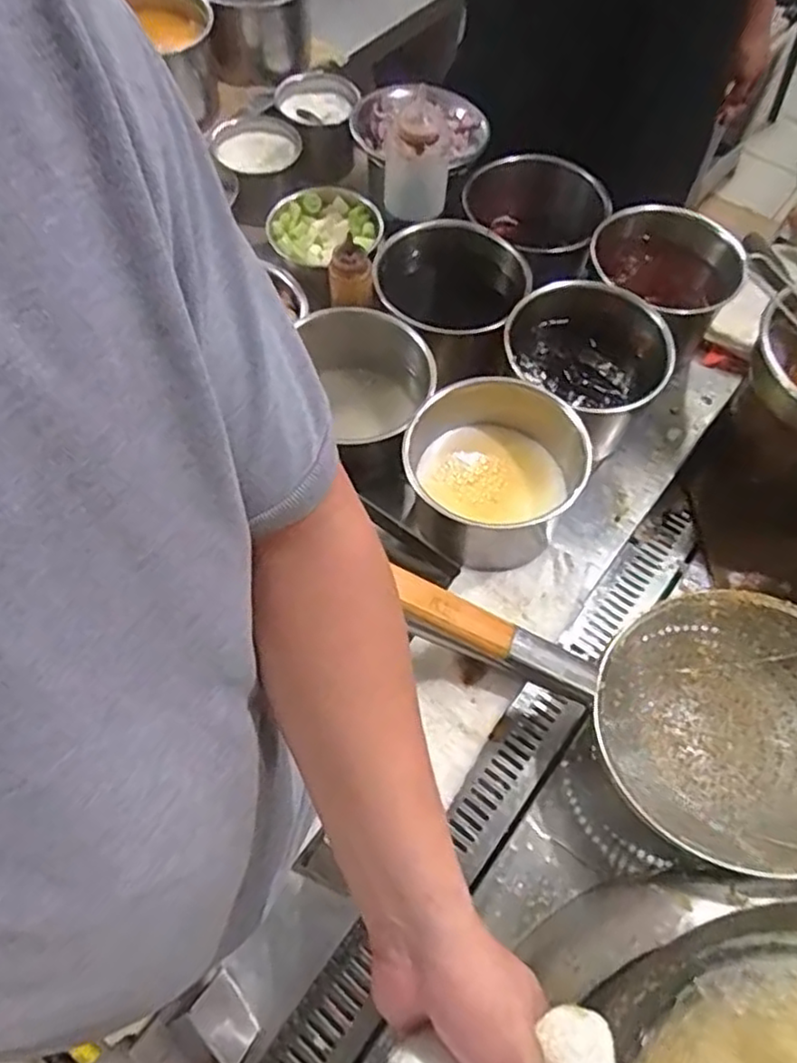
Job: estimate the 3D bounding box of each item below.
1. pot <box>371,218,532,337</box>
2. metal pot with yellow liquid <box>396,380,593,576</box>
[{"bbox_3d":[0.060,-0.278,0.816,0.170,0.111,0.184,4,62,-1],"label":"pot"},{"bbox_3d":[0.090,-0.054,0.695,0.173,0.115,0.171,1,62,-2],"label":"metal pot with yellow liquid"}]

